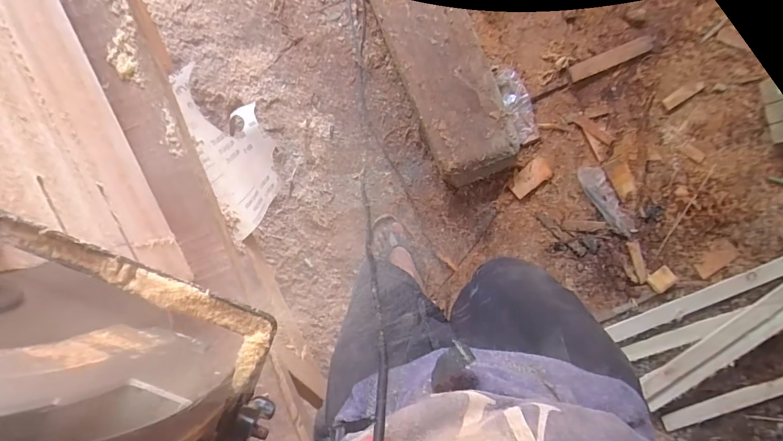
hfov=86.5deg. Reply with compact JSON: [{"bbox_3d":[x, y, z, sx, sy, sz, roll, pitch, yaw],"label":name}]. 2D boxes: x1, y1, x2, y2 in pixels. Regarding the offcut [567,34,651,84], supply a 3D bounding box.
[{"bbox_3d":[0.626,-0.461,1.186,0.246,0.021,0.049,-23,92,-1],"label":"offcut"}]

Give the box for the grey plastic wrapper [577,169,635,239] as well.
[{"bbox_3d":[0.623,-0.056,1.197,0.071,0.022,0.230,-32,92,0],"label":"grey plastic wrapper"}]

